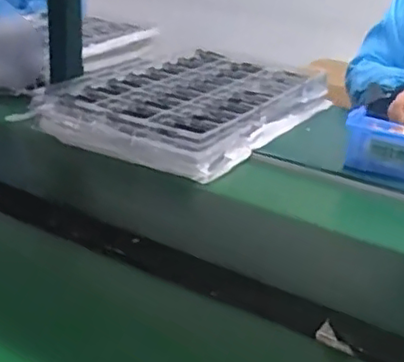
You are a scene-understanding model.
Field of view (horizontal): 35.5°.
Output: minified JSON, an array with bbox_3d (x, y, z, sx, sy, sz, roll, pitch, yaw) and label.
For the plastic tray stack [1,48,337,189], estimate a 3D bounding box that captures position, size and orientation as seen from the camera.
[{"bbox_3d":[-0.014,-0.144,1.084,0.350,0.049,0.475,20,30,28],"label":"plastic tray stack"}]

